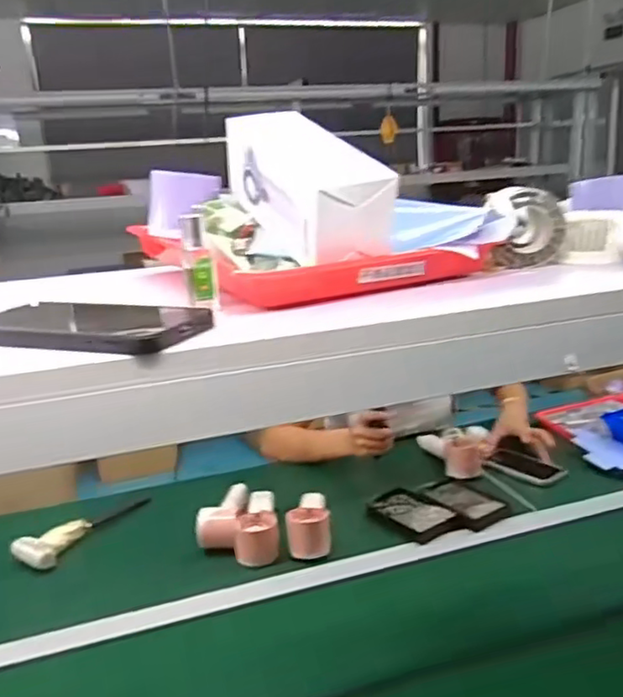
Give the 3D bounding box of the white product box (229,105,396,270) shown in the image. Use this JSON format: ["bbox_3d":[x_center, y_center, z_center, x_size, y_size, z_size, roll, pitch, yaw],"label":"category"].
[{"bbox_3d":[-0.016,-0.126,0.513,0.063,0.090,0.185,-13,39,-28],"label":"white product box"}]

